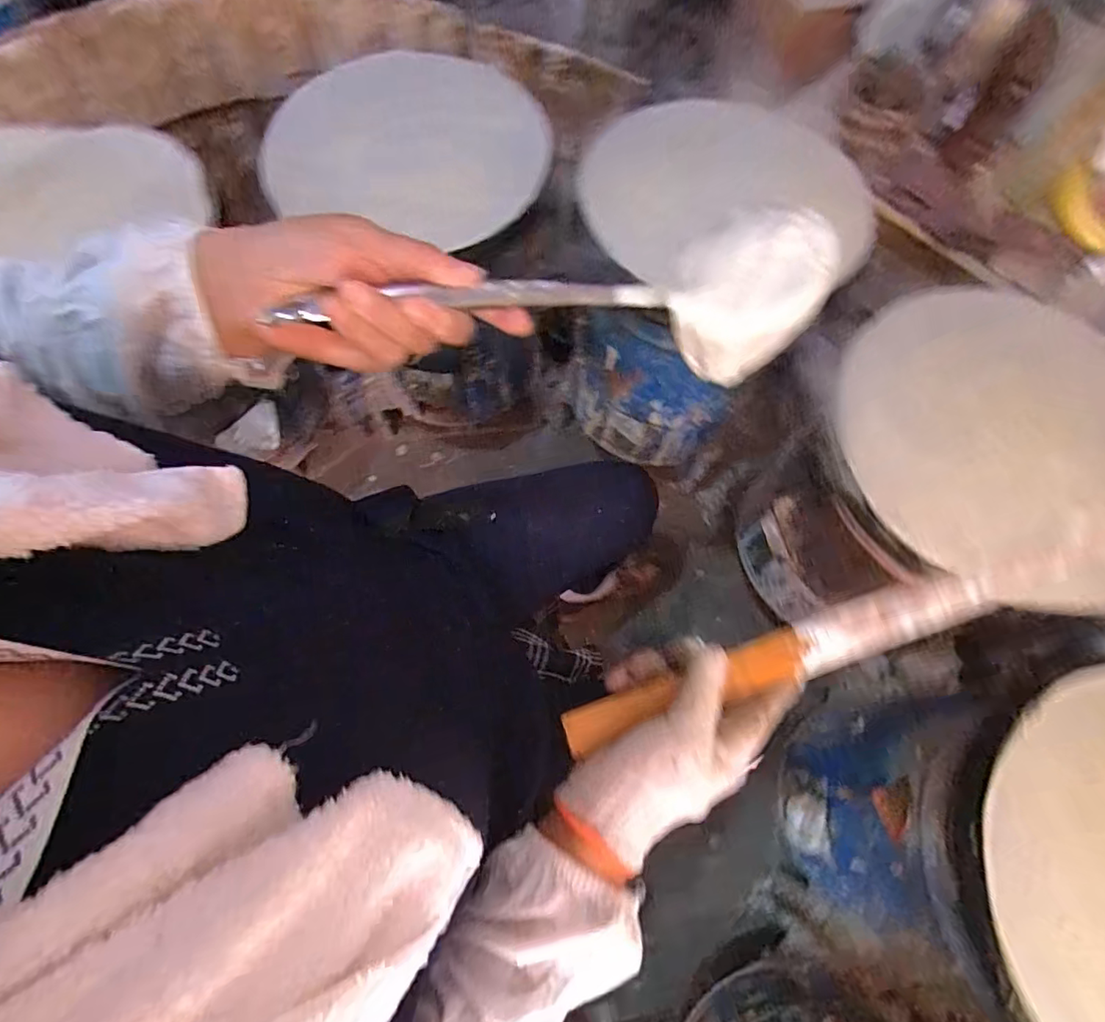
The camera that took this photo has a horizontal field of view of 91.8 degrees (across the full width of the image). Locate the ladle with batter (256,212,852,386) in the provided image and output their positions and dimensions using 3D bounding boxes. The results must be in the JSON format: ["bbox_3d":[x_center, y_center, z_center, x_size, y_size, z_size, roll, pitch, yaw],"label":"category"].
[{"bbox_3d":[0.017,-0.135,0.355,0.324,0.102,0.081,-8,71,-15],"label":"ladle with batter"}]

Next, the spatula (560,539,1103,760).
[{"bbox_3d":[0.195,0.089,0.373,0.389,0.015,0.034,-17,72,-5],"label":"spatula"}]

